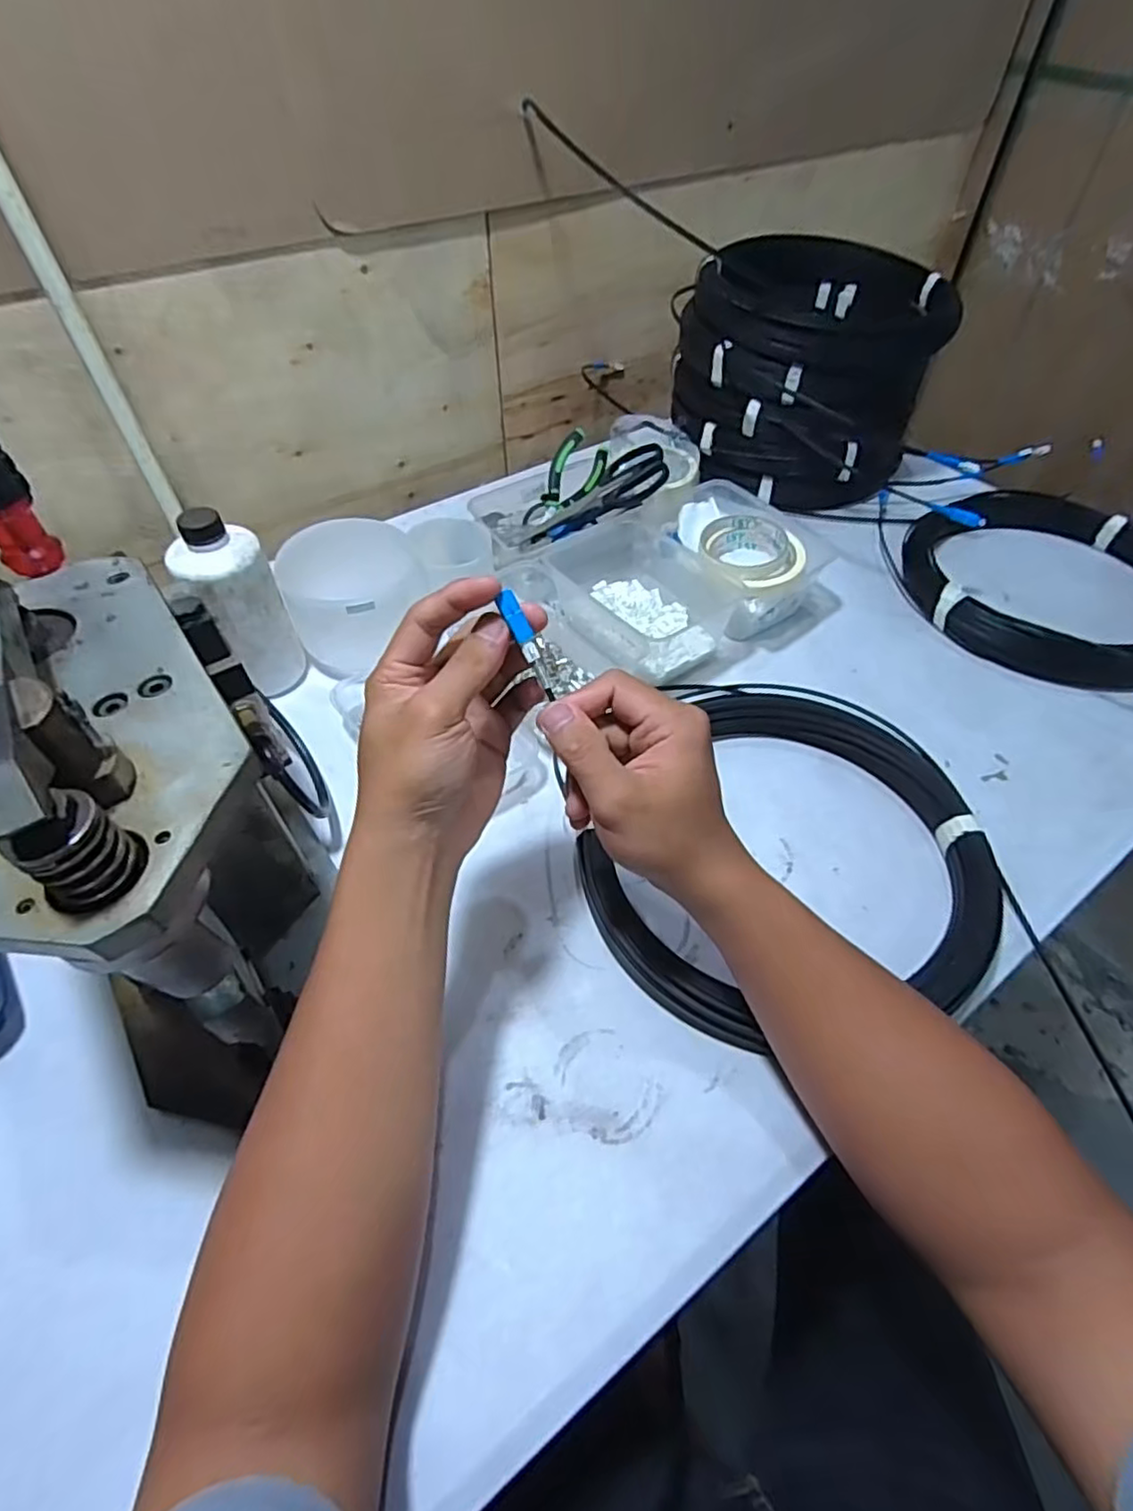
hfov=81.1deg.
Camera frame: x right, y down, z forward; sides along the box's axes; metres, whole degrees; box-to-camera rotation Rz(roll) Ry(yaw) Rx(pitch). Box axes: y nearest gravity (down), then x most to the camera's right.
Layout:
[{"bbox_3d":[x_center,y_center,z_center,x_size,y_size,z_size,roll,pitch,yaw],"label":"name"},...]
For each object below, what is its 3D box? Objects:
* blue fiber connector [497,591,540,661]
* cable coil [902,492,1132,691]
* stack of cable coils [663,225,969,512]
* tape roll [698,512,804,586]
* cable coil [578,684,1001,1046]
[{"bbox_3d":[-0.022,-0.062,0.317,0.009,0.035,0.006,-38,25,-28],"label":"blue fiber connector"},{"bbox_3d":[0.493,-0.177,0.668,0.287,0.072,0.278,-31,50,-23],"label":"cable coil"},{"bbox_3d":[0.279,-0.452,0.789,0.253,0.203,0.264,31,56,24],"label":"stack of cable coils"},{"bbox_3d":[0.177,-0.193,0.641,0.087,0.035,0.100,-19,52,-16],"label":"tape roll"},{"bbox_3d":[0.161,0.067,0.486,0.274,0.050,0.299,0,49,0],"label":"cable coil"}]

